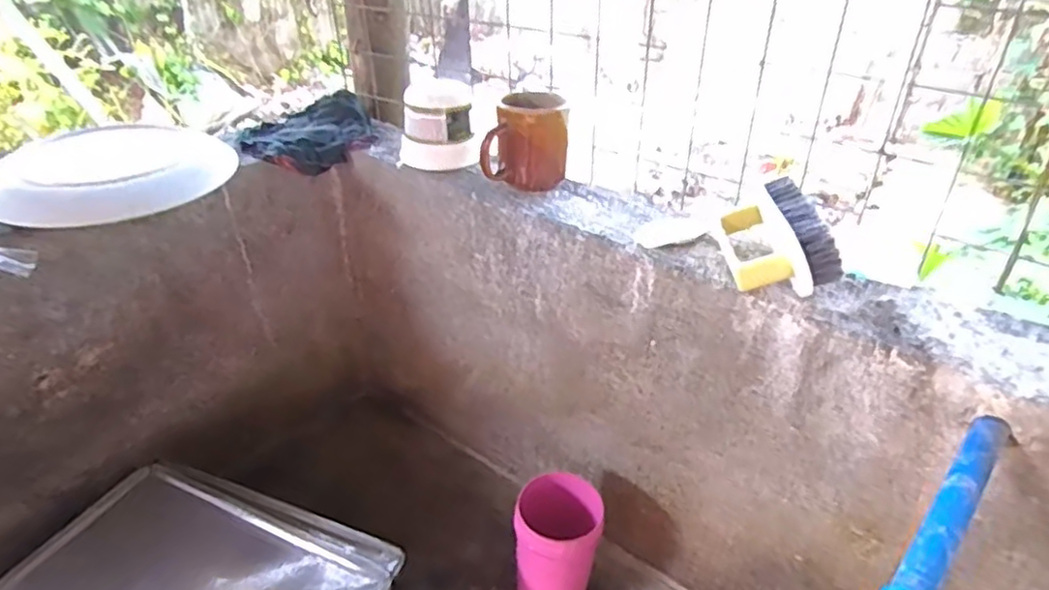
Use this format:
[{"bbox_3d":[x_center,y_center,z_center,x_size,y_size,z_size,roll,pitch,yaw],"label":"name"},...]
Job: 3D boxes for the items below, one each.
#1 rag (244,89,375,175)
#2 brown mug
[{"bbox_3d":[-0.271,-0.199,0.799,0.159,0.057,0.126,-13,35,-18],"label":"rag"},{"bbox_3d":[0.000,-0.155,0.652,0.084,0.084,0.065,-2,33,-3],"label":"brown mug"}]

